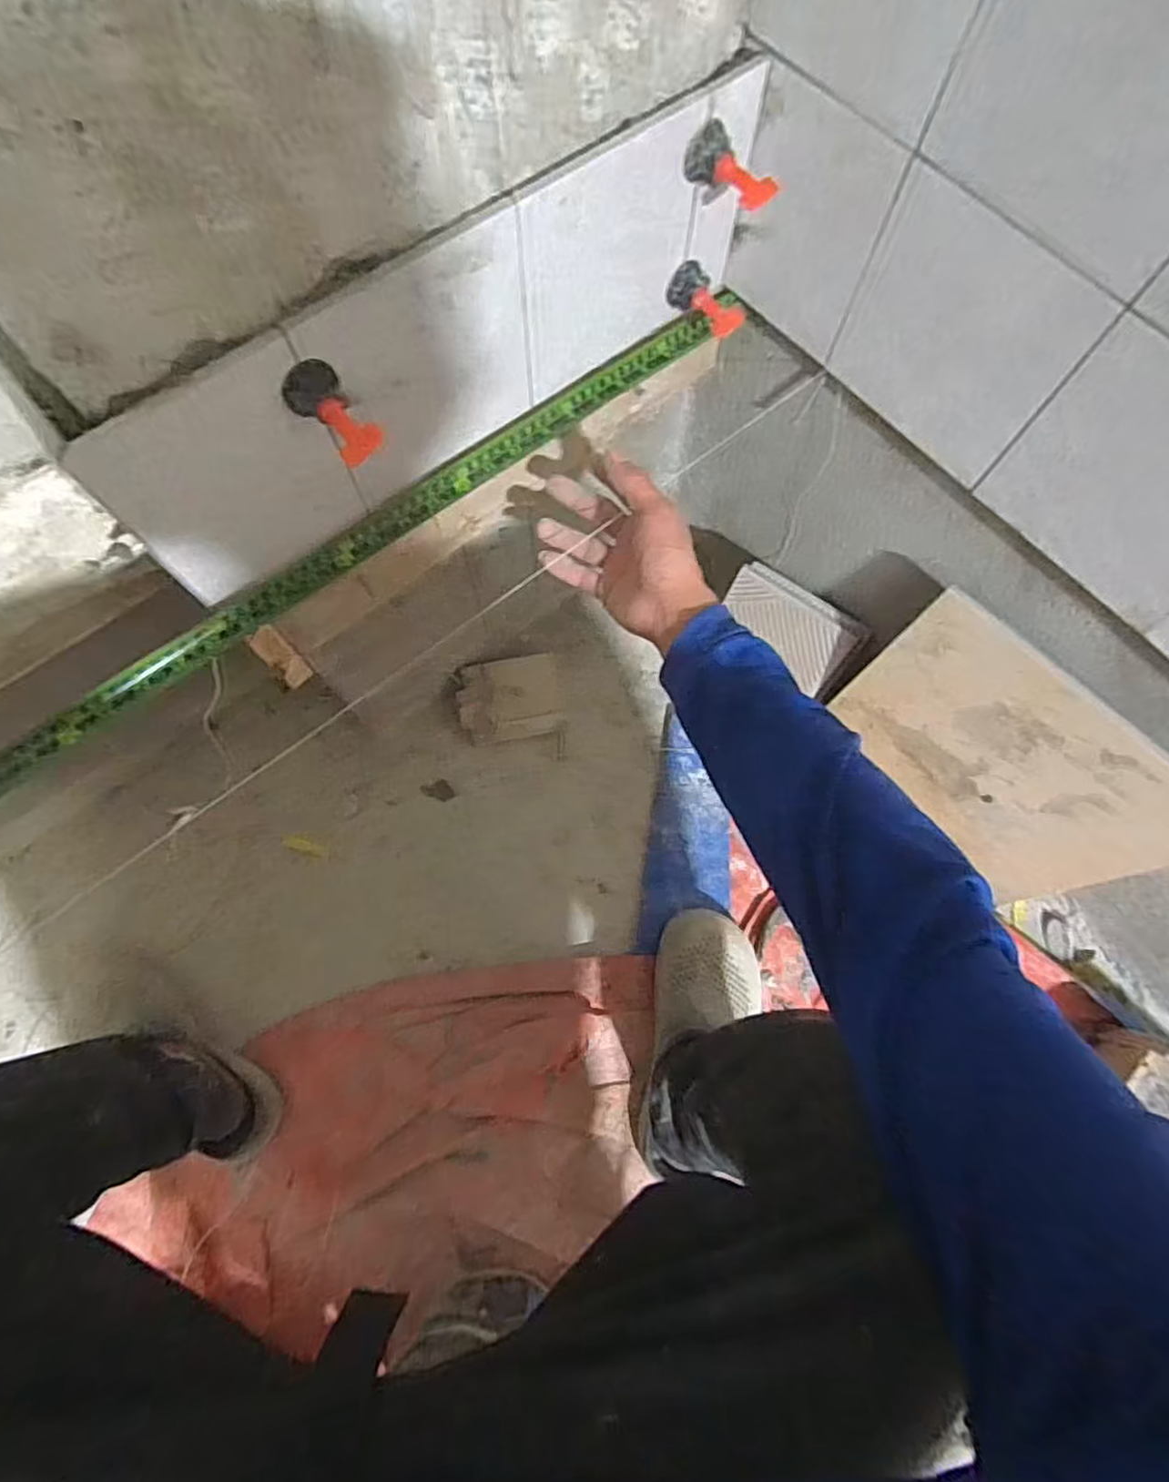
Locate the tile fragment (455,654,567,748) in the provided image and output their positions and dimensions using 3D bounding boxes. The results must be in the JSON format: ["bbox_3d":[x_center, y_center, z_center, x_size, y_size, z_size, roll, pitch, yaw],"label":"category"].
[{"bbox_3d":[-0.089,-0.052,0.794,0.117,0.024,0.100,-10,76,-16],"label":"tile fragment"}]

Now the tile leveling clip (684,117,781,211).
[{"bbox_3d":[0.093,-0.358,0.424,0.059,0.026,0.024,34,75,-5],"label":"tile leveling clip"}]

